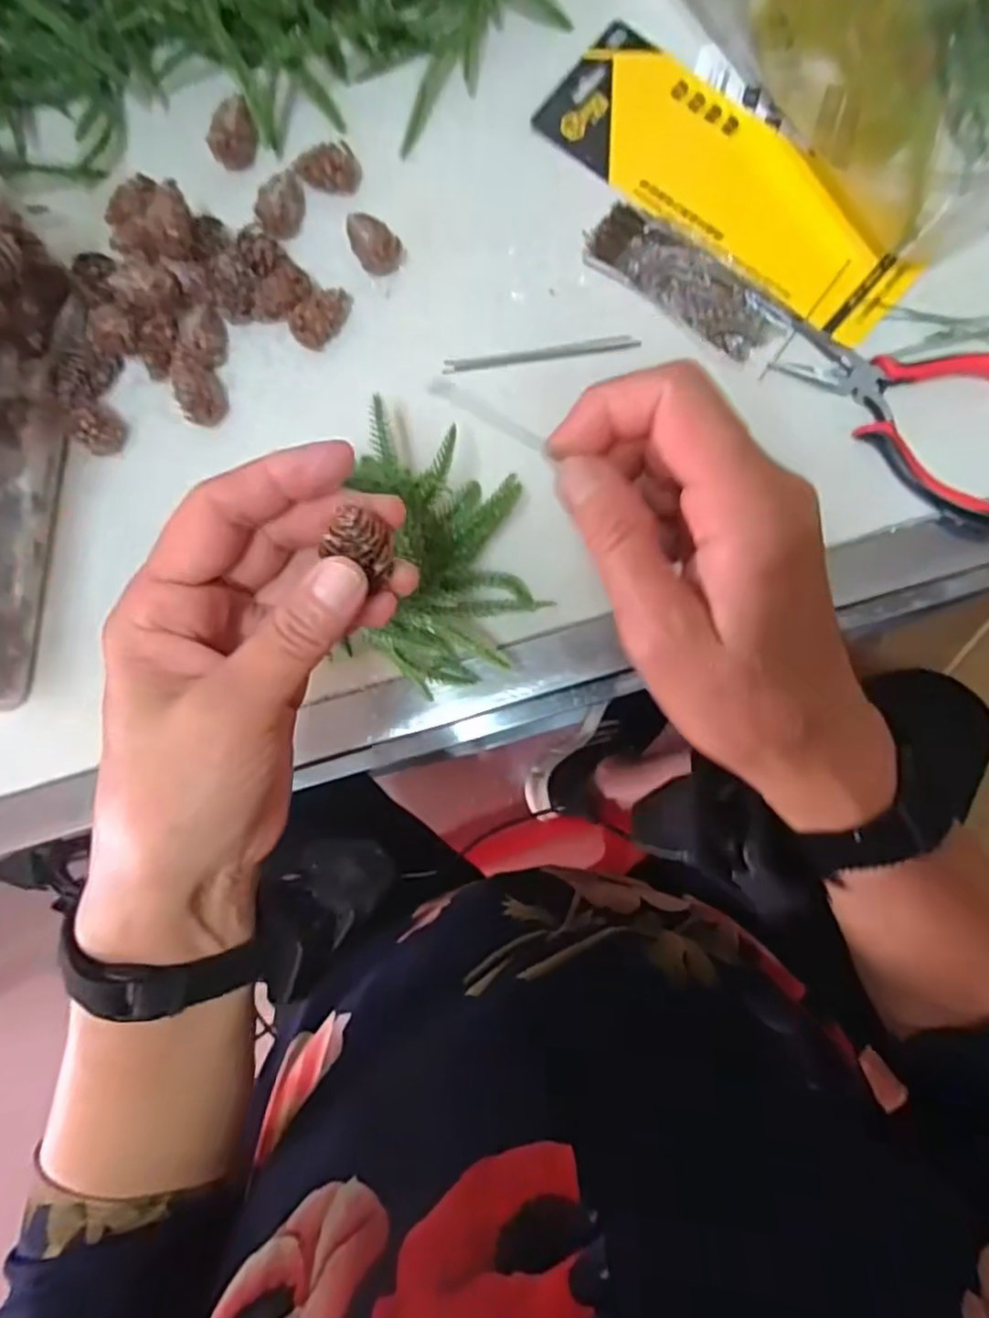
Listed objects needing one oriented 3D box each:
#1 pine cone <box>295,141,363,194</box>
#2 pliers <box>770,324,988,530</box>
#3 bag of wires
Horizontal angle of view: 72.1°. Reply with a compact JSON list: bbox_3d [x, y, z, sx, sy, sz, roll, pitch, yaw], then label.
[{"bbox_3d":[-0.093,-0.274,0.382,0.033,0.022,0.018,-15,82,3],"label":"pine cone"},{"bbox_3d":[0.218,-0.132,0.339,0.138,0.014,0.079,43,89,8],"label":"pliers"},{"bbox_3d":[0.101,-0.203,0.361,0.116,0.011,0.044,39,88,8],"label":"bag of wires"}]

